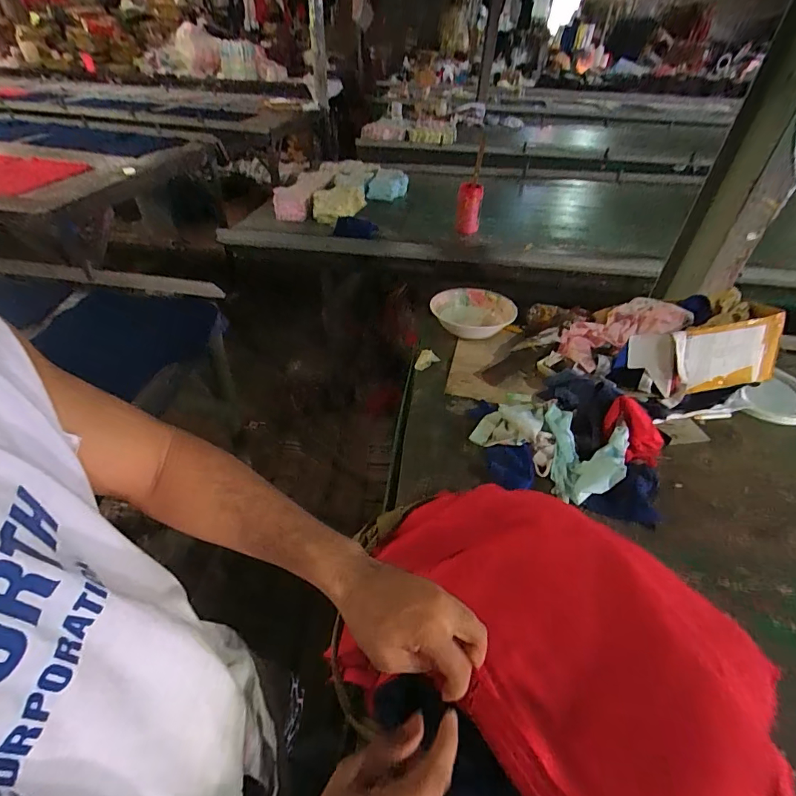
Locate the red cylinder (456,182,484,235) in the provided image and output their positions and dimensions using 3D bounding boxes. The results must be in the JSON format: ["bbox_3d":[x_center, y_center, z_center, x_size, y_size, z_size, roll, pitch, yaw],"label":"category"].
[{"bbox_3d":[0.283,-0.754,1.677,0.097,0.176,0.083,8,43,7],"label":"red cylinder"}]

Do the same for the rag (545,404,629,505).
[{"bbox_3d":[0.318,0.097,0.699,0.125,0.055,0.177,5,40,7],"label":"rag"}]

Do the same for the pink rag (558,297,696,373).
[{"bbox_3d":[0.471,-0.146,0.887,0.243,0.032,0.168,-21,38,12],"label":"pink rag"}]

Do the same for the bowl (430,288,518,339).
[{"bbox_3d":[0.179,-0.196,1.007,0.190,0.062,0.191,1,43,-1],"label":"bowl"}]

